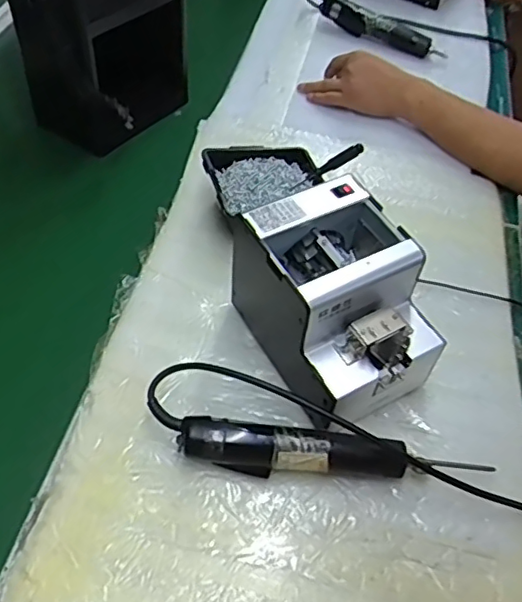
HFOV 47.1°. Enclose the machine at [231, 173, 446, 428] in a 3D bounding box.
[{"bbox_3d":[0.071,0.005,0.568,0.130,0.148,0.174,-21,56,-19],"label":"machine"}]

